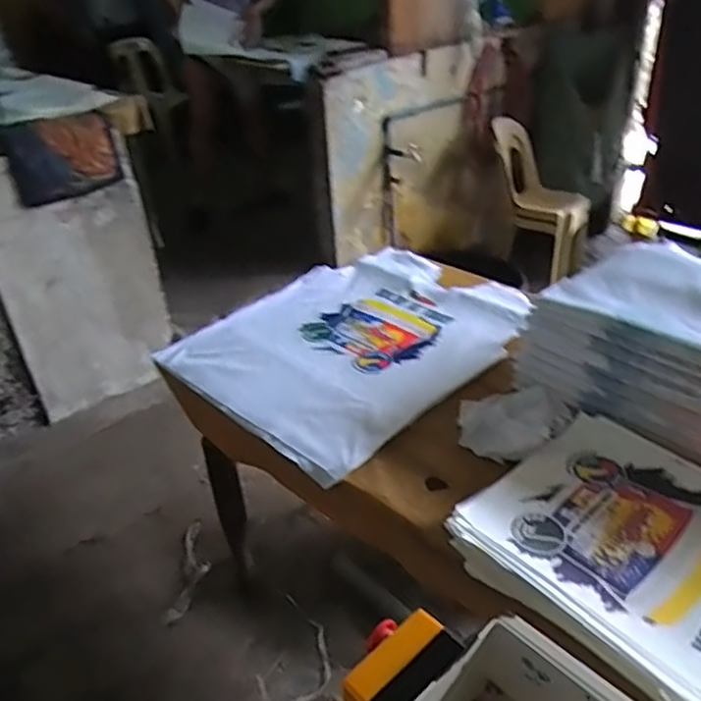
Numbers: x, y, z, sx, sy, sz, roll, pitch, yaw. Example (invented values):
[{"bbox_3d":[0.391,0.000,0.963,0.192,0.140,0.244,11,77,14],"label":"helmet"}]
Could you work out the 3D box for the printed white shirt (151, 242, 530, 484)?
[{"bbox_3d":[0.025,-0.032,1.397,0.541,0.045,0.711,25,43,37],"label":"printed white shirt"}]

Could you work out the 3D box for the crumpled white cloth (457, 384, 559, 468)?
[{"bbox_3d":[0.261,0.121,1.084,0.163,0.052,0.132,4,34,12],"label":"crumpled white cloth"}]

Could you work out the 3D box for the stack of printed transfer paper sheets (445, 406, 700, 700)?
[{"bbox_3d":[0.389,0.255,0.873,0.377,0.041,0.415,-28,40,-32],"label":"stack of printed transfer paper sheets"}]

